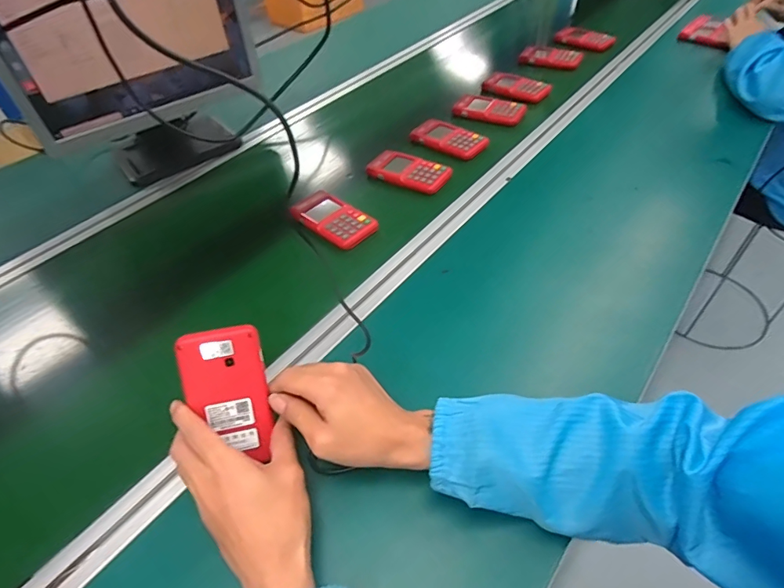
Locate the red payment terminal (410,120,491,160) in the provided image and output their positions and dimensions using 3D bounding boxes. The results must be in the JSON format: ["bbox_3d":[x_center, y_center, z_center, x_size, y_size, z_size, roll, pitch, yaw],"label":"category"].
[{"bbox_3d":[0.098,-0.274,0.803,0.136,0.023,0.064,35,59,28],"label":"red payment terminal"}]

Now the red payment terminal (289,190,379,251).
[{"bbox_3d":[-0.088,-0.110,0.673,0.131,0.017,0.069,32,58,27],"label":"red payment terminal"}]

